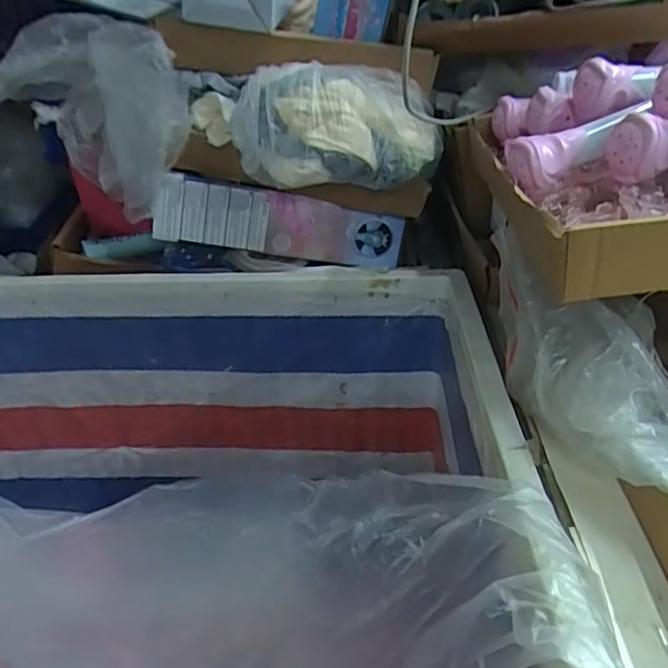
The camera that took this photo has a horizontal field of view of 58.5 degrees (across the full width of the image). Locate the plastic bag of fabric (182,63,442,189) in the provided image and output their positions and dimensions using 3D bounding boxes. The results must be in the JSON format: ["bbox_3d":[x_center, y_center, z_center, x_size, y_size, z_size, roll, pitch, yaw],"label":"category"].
[{"bbox_3d":[-0.024,-0.256,0.731,0.294,0.131,0.125,-4,31,-5],"label":"plastic bag of fabric"}]

